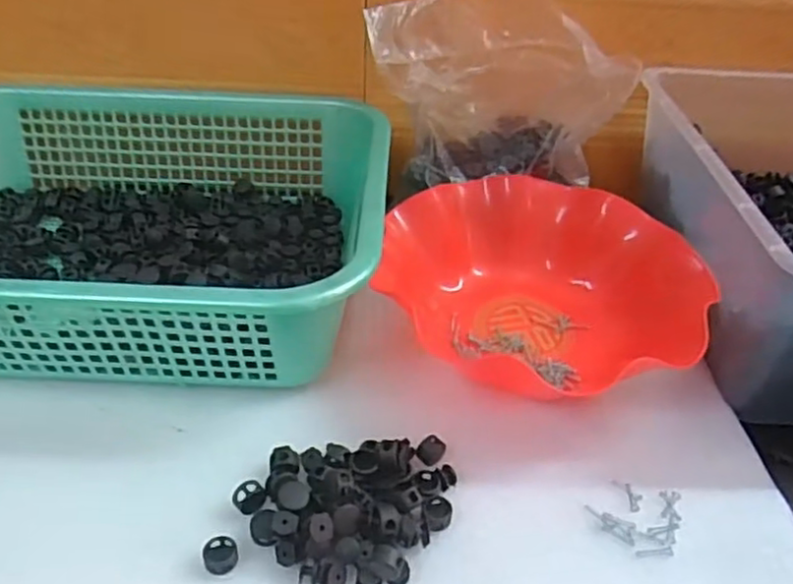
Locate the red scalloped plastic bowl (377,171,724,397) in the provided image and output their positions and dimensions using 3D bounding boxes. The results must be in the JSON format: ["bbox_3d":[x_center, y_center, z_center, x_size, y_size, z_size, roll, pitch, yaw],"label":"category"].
[{"bbox_3d":[0.097,-0.008,0.500,0.225,0.062,0.190,-3,40,-9],"label":"red scalloped plastic bowl"}]

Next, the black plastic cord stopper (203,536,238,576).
[{"bbox_3d":[-0.091,0.136,0.349,0.017,0.007,0.018,-7,41,-13],"label":"black plastic cord stopper"}]

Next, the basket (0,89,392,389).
[{"bbox_3d":[-0.204,-0.061,0.509,0.383,0.097,0.290,3,39,-2],"label":"basket"}]

